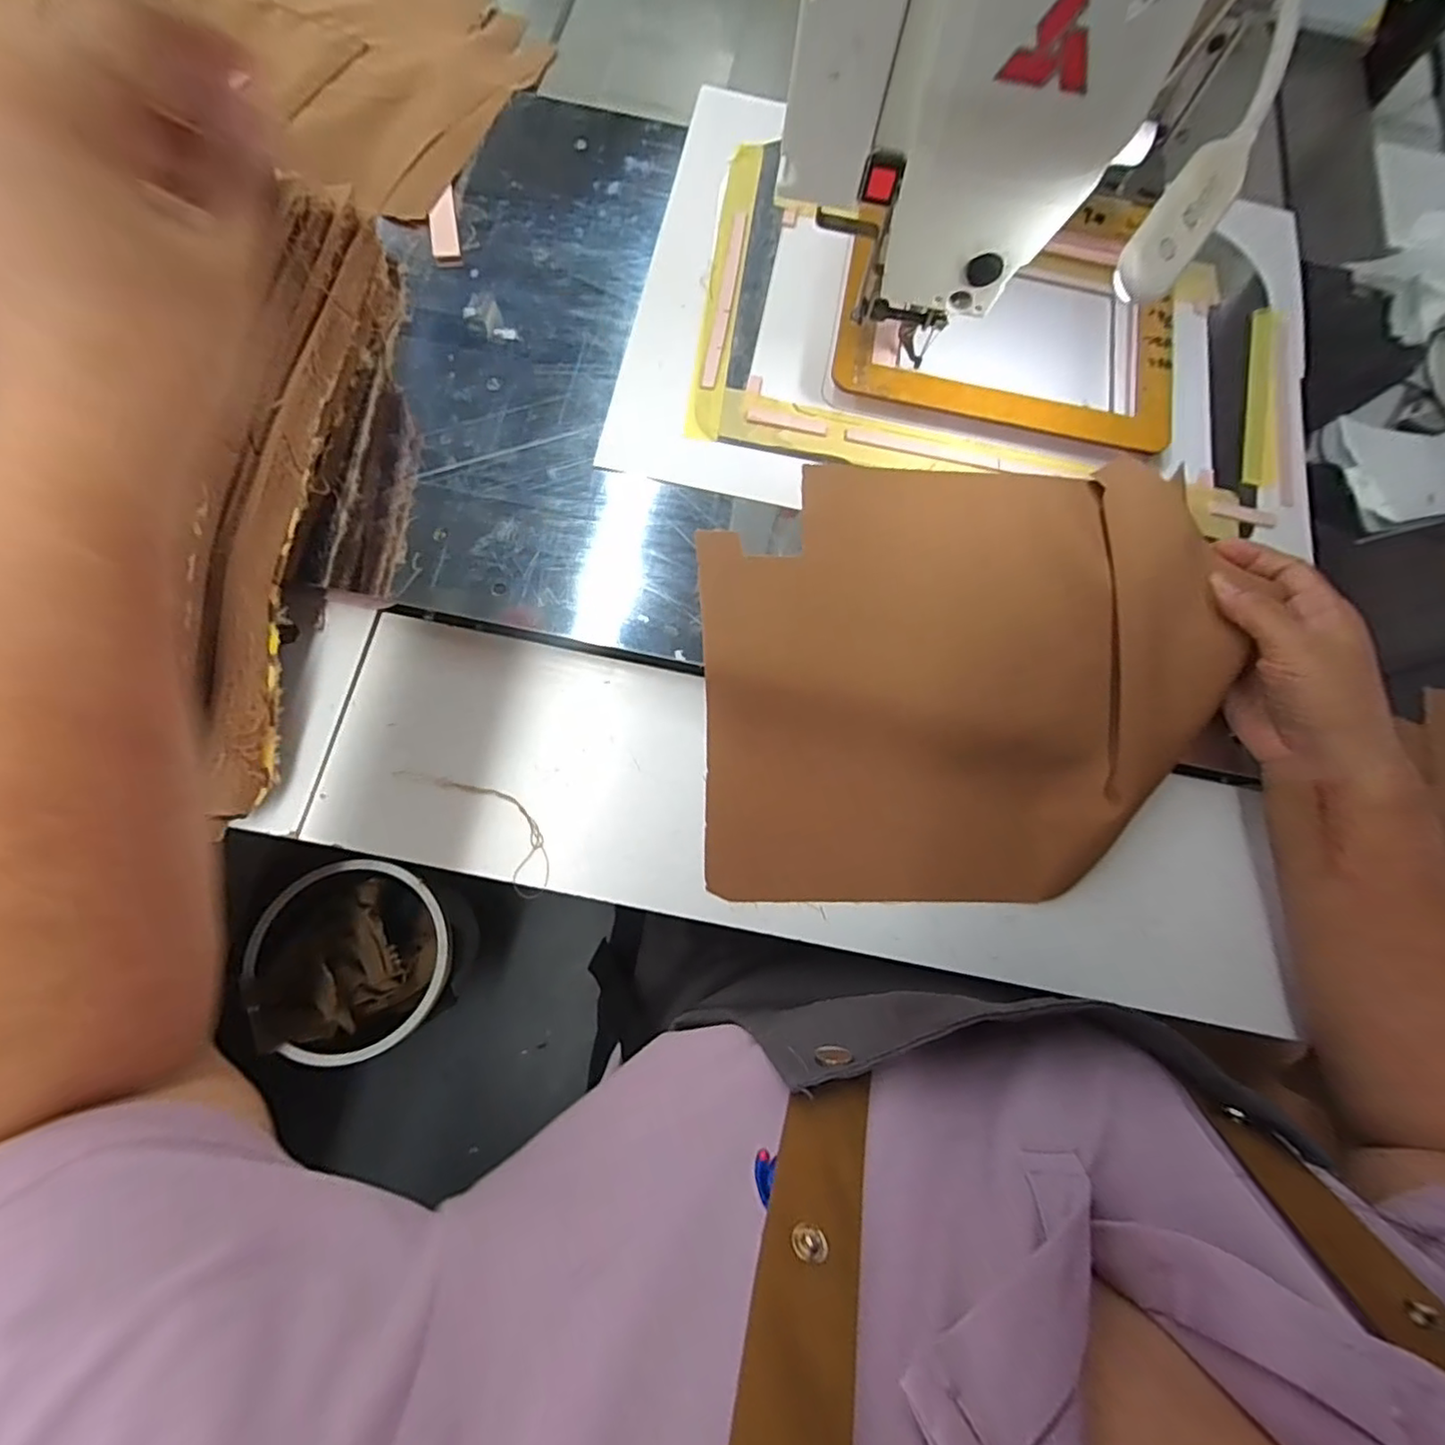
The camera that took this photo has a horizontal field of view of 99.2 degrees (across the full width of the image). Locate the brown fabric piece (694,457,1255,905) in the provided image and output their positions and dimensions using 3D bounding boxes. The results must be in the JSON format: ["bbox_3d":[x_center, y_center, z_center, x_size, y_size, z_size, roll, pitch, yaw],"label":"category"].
[{"bbox_3d":[0.144,-0.036,0.391,0.307,0.062,0.282,-2,77,-2],"label":"brown fabric piece"}]

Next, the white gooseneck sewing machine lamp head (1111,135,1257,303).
[{"bbox_3d":[0.215,-0.236,0.286,0.028,0.017,0.096,36,75,7],"label":"white gooseneck sewing machine lamp head"}]

